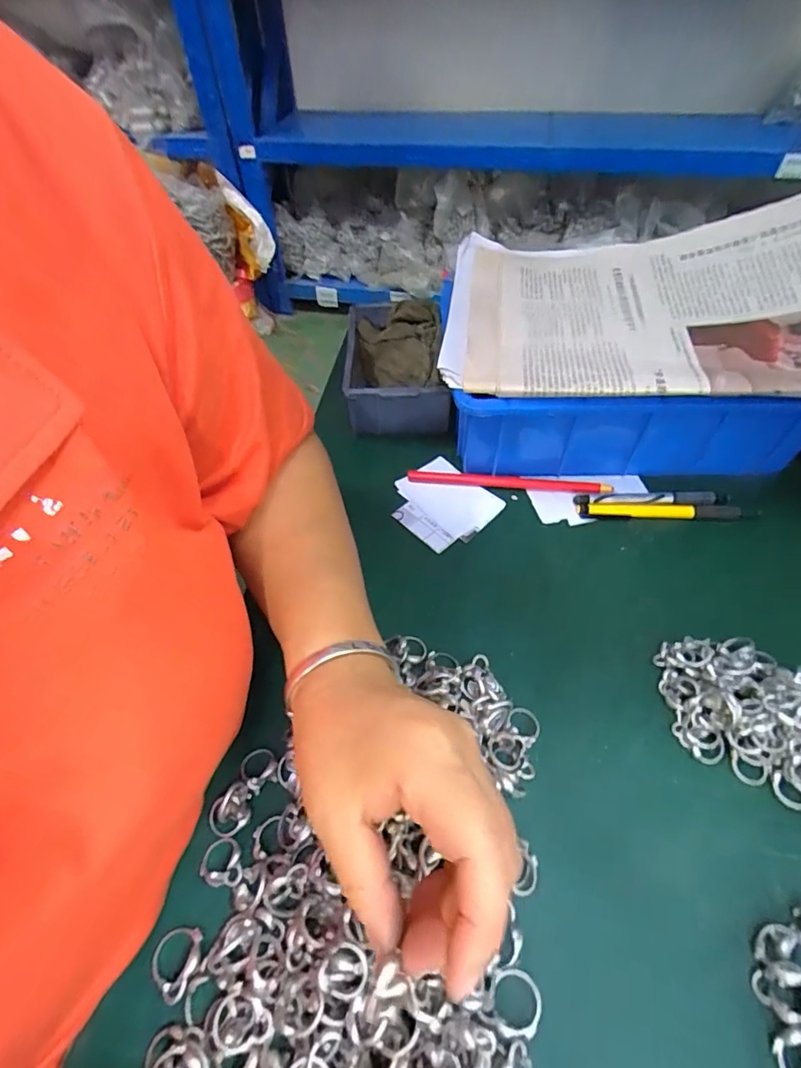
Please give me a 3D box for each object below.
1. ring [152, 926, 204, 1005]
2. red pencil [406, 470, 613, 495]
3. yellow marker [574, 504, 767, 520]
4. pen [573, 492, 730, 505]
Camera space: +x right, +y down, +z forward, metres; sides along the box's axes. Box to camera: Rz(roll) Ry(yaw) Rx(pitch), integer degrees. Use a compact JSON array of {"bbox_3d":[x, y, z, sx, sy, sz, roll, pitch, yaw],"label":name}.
[{"bbox_3d":[-0.108,0.203,0.236,0.023,0.007,0.027,8,53,8],"label":"ring"},{"bbox_3d":[0.090,-0.043,0.421,0.166,0.011,0.009,6,53,7],"label":"red pencil"},{"bbox_3d":[0.212,-0.017,0.396,0.135,0.011,0.009,3,53,4],"label":"yellow marker"},{"bbox_3d":[0.202,-0.028,0.403,0.115,0.013,0.013,2,53,3],"label":"pen"}]

